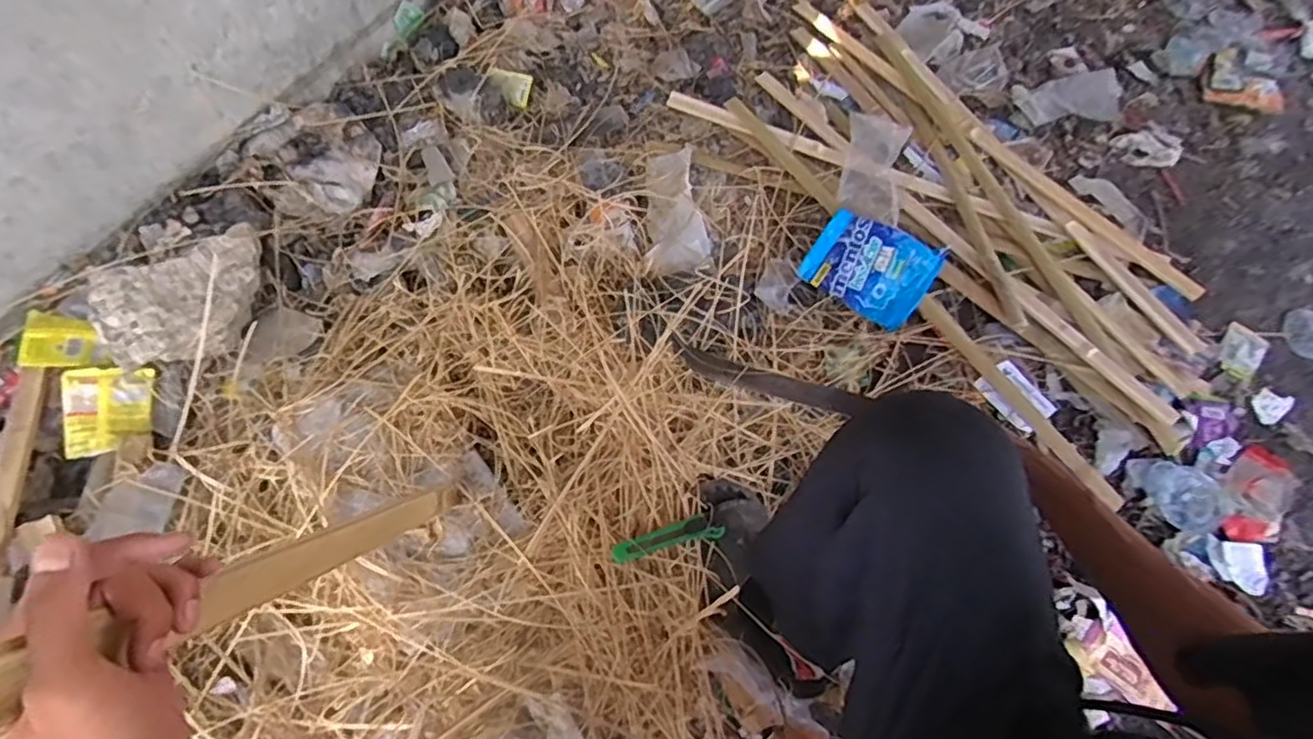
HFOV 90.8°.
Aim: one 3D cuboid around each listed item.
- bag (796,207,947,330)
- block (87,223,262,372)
[{"bbox_3d":[0.349,-0.166,1.049,0.190,0.139,0.033,31,21,2],"label":"bag"},{"bbox_3d":[-0.675,-0.109,0.936,0.215,0.077,0.153,-32,68,-17],"label":"block"}]

